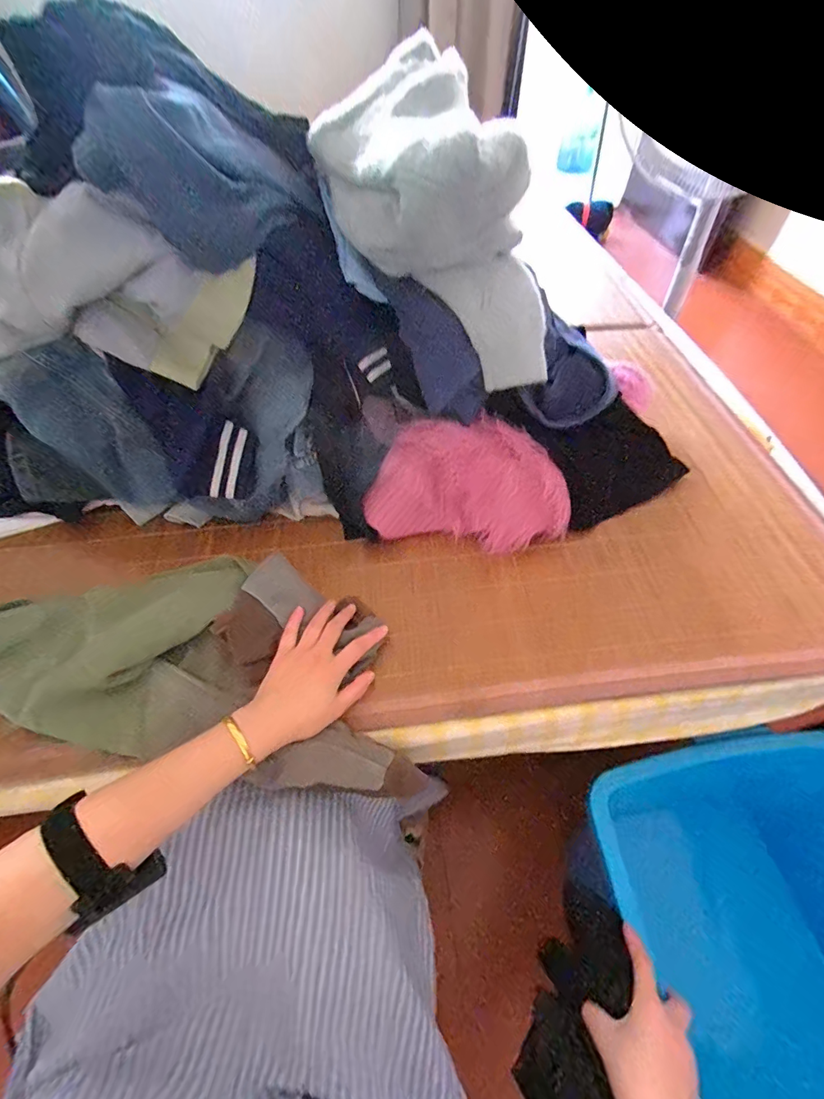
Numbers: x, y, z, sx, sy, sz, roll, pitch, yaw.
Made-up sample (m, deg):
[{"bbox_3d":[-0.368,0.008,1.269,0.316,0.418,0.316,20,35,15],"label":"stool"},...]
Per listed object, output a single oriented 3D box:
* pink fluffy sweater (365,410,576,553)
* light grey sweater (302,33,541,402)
[{"bbox_3d":[0.076,-0.088,0.597,0.256,0.104,0.144,6,54,5],"label":"pink fluffy sweater"},{"bbox_3d":[0.026,-0.381,0.538,0.186,0.247,0.347,-21,56,-14],"label":"light grey sweater"}]

